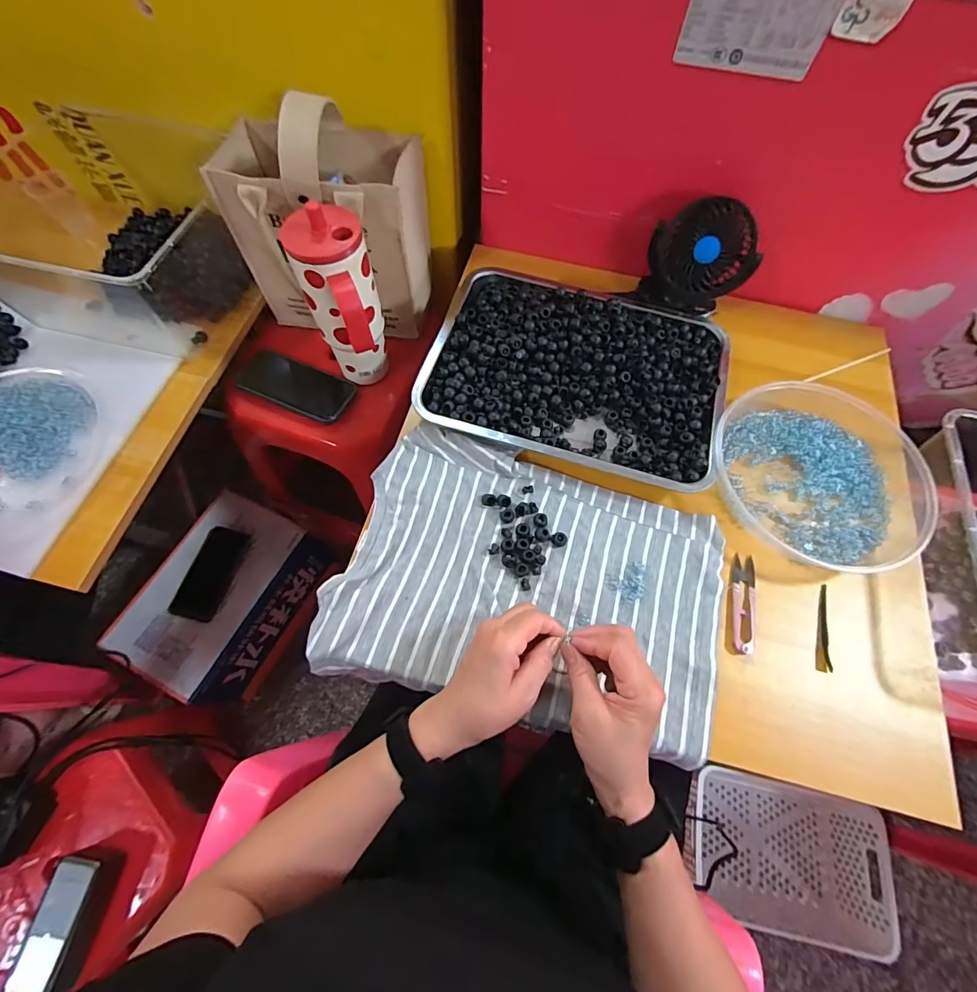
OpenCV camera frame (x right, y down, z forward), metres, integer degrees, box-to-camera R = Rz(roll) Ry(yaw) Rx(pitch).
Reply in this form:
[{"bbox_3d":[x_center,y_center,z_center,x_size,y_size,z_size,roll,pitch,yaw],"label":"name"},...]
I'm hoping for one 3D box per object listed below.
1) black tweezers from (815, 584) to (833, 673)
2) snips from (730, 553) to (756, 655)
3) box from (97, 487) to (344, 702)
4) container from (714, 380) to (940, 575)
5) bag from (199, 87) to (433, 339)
[{"bbox_3d":[0.339,0.133,0.453,0.017,0.004,0.086,11,67,3],"label":"black tweezers"},{"bbox_3d":[0.262,0.108,0.454,0.028,0.006,0.100,10,67,3],"label":"snips"},{"bbox_3d":[-0.489,0.189,0.848,0.203,0.164,0.318,25,68,9],"label":"box"},{"bbox_3d":[0.376,-0.040,0.502,0.228,0.039,0.222,1,67,-1],"label":"container"},{"bbox_3d":[-0.207,-0.365,0.593,0.236,0.254,0.143,6,67,1],"label":"bag"}]

